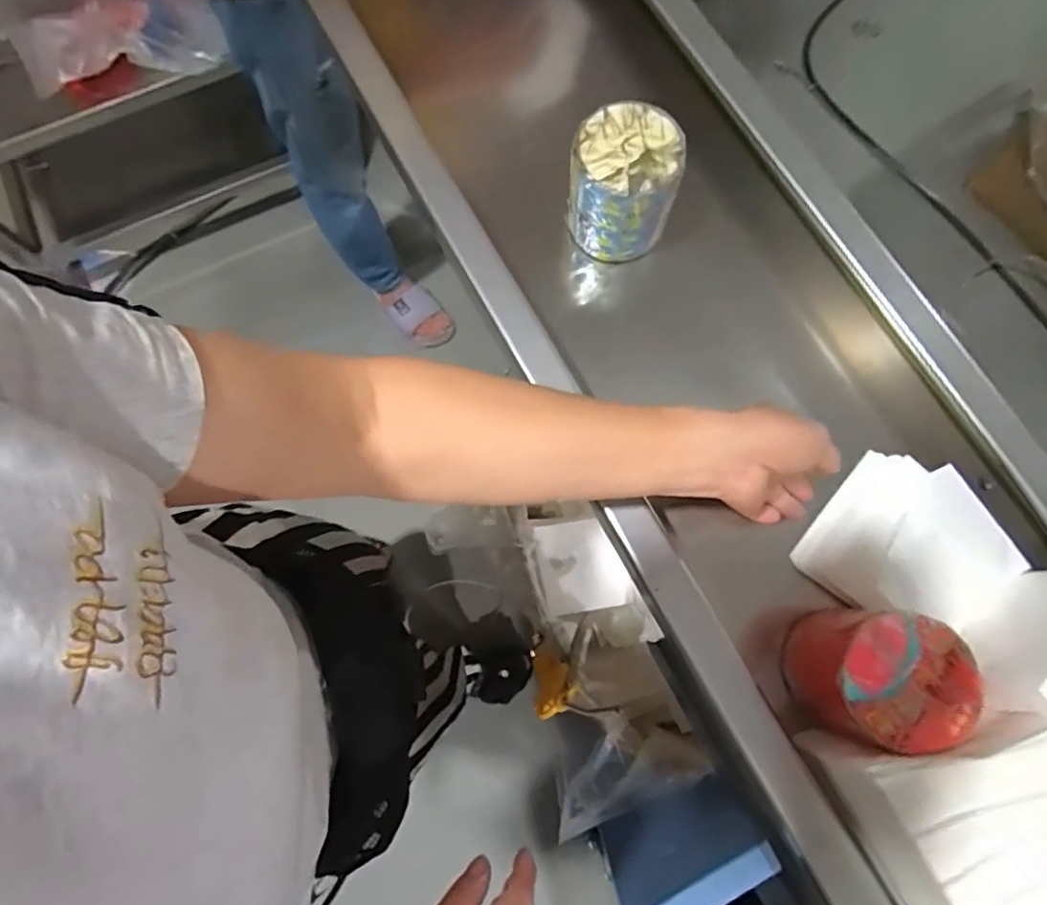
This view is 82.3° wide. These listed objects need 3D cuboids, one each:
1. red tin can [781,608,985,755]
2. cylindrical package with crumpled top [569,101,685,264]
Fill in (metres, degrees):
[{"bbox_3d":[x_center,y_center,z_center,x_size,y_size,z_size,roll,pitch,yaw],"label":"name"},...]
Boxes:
[{"bbox_3d":[0.236,0.149,0.408,0.085,0.094,0.081,0,75,1],"label":"red tin can"},{"bbox_3d":[0.082,-0.220,0.502,0.081,0.095,0.080,0,75,1],"label":"cylindrical package with crumpled top"}]

